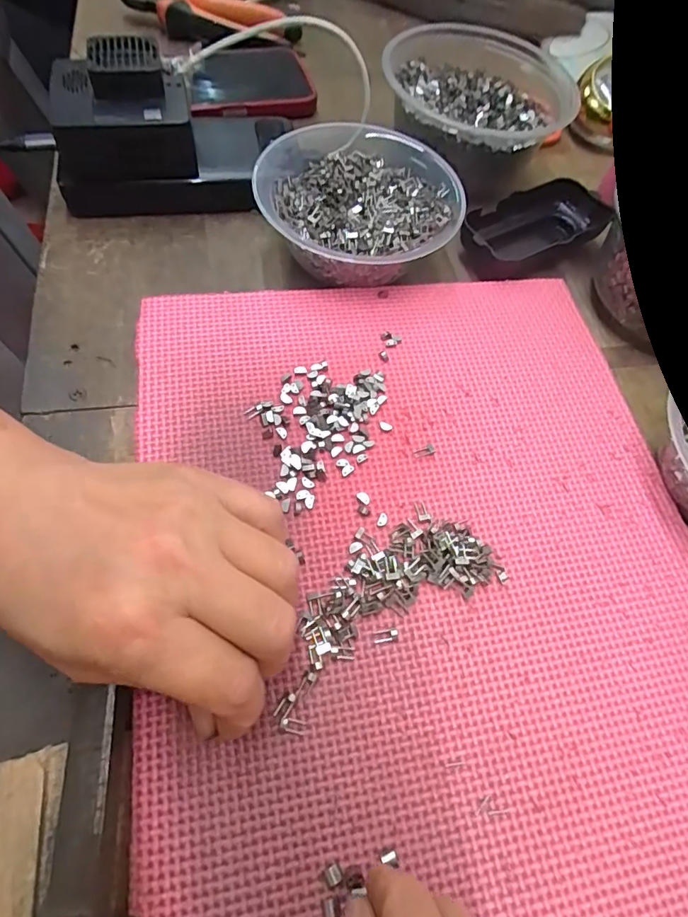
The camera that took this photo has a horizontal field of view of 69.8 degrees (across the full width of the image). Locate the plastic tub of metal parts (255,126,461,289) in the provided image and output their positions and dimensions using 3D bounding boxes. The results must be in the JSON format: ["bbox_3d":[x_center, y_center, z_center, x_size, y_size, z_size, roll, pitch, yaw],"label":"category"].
[{"bbox_3d":[0.007,-0.160,0.314,0.116,0.040,0.127,2,64,-4],"label":"plastic tub of metal parts"}]

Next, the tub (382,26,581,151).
[{"bbox_3d":[0.098,-0.266,0.370,0.136,0.042,0.135,1,62,-3],"label":"tub"}]

